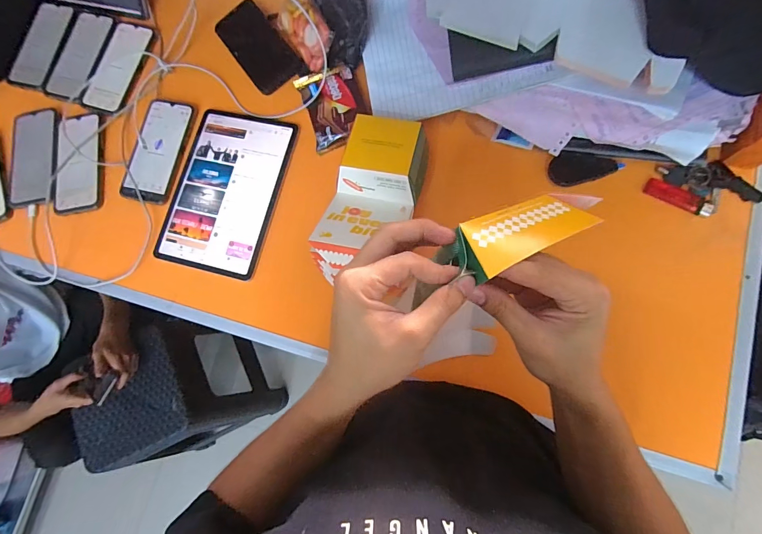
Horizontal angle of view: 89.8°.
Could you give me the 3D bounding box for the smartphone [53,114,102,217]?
[{"bbox_3d":[-0.490,-0.170,0.617,0.080,0.007,0.165,-4,82,6],"label":"smartphone"}]

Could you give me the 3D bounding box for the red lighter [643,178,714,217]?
[{"bbox_3d":[0.387,-0.090,0.497,0.081,0.012,0.023,28,86,9],"label":"red lighter"}]

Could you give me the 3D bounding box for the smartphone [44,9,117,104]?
[{"bbox_3d":[-0.526,-0.371,0.668,0.091,0.011,0.166,16,84,8],"label":"smartphone"}]

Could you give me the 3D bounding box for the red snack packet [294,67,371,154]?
[{"bbox_3d":[-0.072,-0.247,0.579,0.088,0.020,0.125,-19,81,3],"label":"red snack packet"}]

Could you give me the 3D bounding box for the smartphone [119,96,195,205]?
[{"bbox_3d":[-0.355,-0.187,0.605,0.085,0.008,0.168,12,84,8],"label":"smartphone"}]

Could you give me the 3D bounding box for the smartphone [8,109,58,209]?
[{"bbox_3d":[-0.581,-0.183,0.637,0.090,0.006,0.167,-11,81,5],"label":"smartphone"}]

